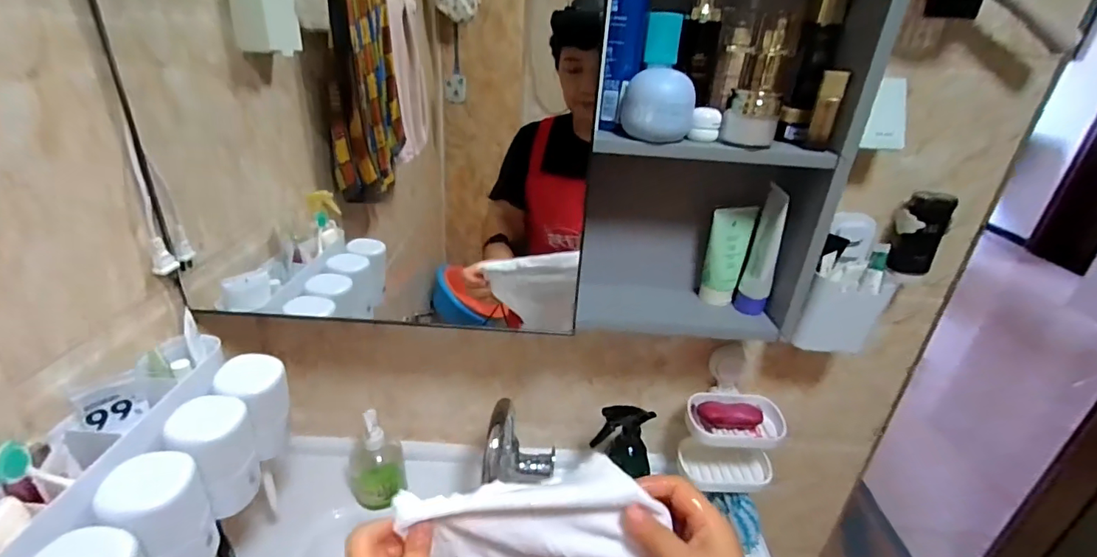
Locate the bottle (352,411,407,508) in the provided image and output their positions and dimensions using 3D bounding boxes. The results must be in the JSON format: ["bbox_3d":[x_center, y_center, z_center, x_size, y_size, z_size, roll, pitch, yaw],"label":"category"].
[{"bbox_3d":[-0.268,0.277,0.757,0.084,0.155,0.076,-6,28,-18],"label":"bottle"}]

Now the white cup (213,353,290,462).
[{"bbox_3d":[-0.335,0.148,0.562,0.060,0.108,0.072,9,27,11],"label":"white cup"}]

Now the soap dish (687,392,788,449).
[{"bbox_3d":[0.279,0.206,0.734,0.138,0.046,0.093,6,27,5],"label":"soap dish"}]

